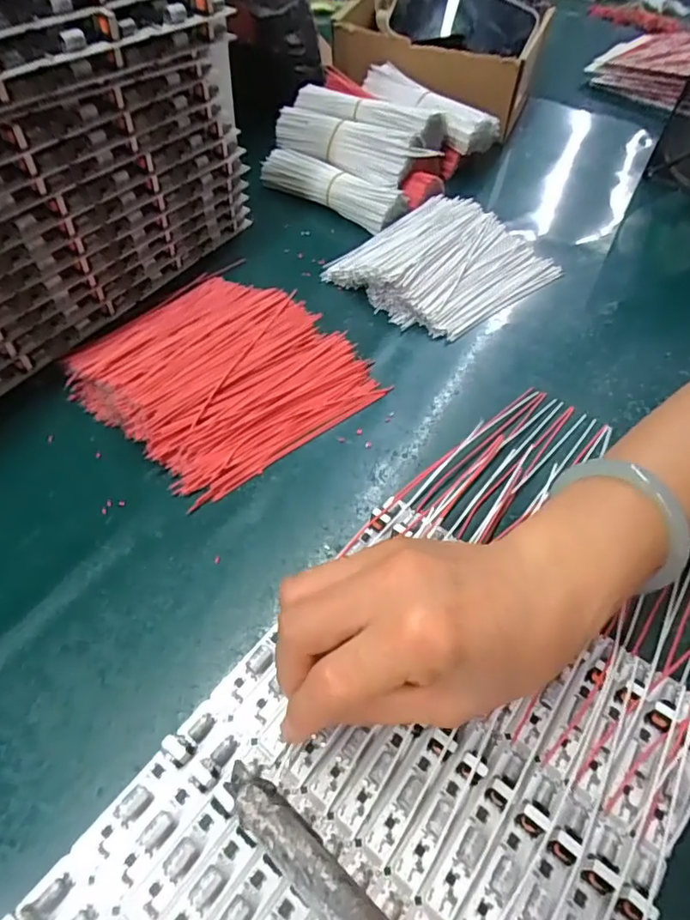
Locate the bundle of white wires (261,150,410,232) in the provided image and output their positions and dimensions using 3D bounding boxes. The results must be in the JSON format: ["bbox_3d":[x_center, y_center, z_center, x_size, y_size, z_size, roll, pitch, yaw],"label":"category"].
[{"bbox_3d":[-0.013,-0.264,0.521,0.156,0.034,0.042,32,57,19],"label":"bundle of white wires"}]

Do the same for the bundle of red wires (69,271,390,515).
[{"bbox_3d":[-0.092,-0.070,0.374,0.183,0.026,0.158,37,59,22],"label":"bundle of red wires"}]

